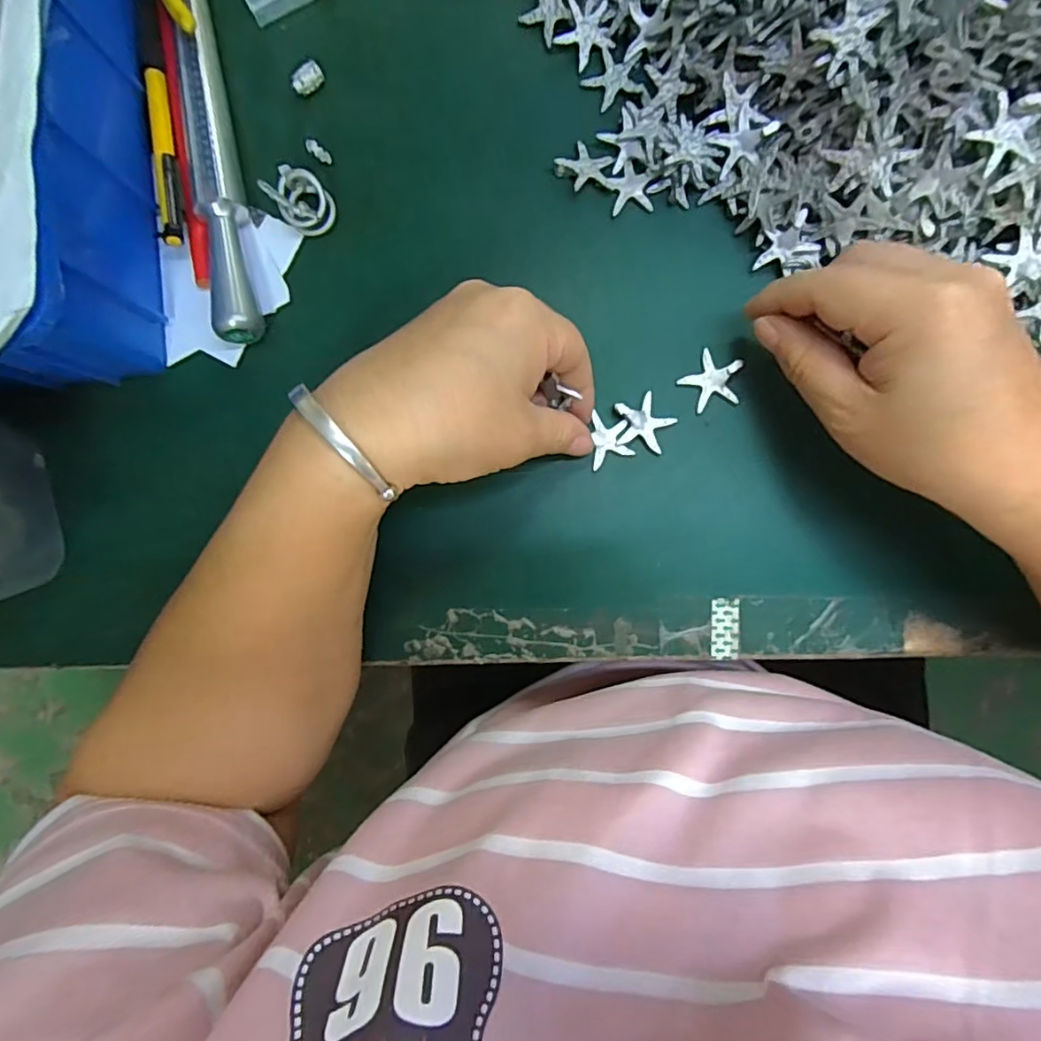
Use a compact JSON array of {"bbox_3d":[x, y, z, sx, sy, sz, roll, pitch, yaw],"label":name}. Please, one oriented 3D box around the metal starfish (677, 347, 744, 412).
[{"bbox_3d":[0.091,-0.065,0.270,0.027,0.005,0.028,0,88,2],"label":"metal starfish"}]

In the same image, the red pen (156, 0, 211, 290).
[{"bbox_3d":[-0.158,-0.177,0.271,0.012,0.011,0.133,-8,87,2],"label":"red pen"}]

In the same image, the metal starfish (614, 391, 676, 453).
[{"bbox_3d":[0.058,-0.047,0.269,0.028,0.006,0.026,0,88,2],"label":"metal starfish"}]

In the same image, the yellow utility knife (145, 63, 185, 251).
[{"bbox_3d":[-0.166,-0.171,0.266,0.011,0.011,0.089,-11,87,2],"label":"yellow utility knife"}]

